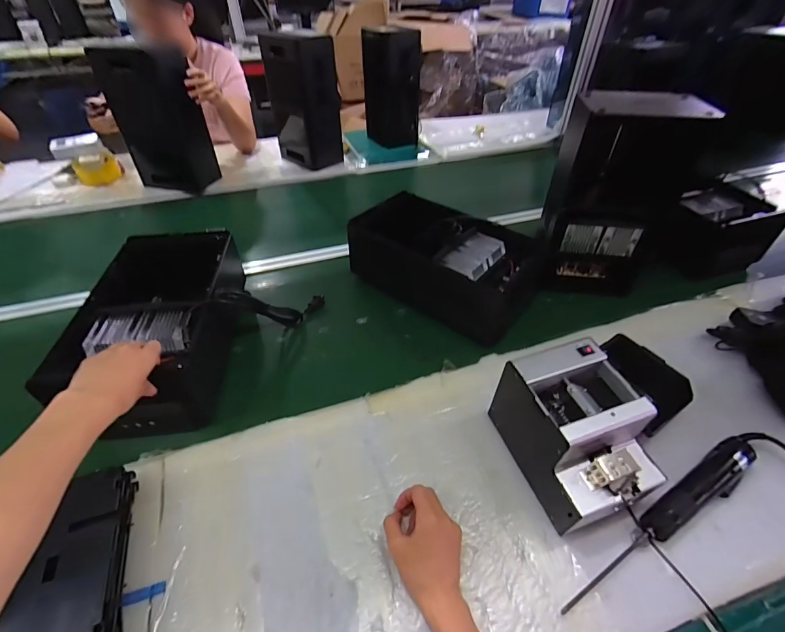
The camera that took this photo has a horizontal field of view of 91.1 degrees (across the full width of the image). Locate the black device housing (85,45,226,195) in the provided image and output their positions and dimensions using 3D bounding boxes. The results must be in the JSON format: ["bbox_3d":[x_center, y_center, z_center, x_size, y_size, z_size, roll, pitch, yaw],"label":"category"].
[{"bbox_3d":[-0.642,-0.540,1.072,0.191,0.344,0.125,9,44,8],"label":"black device housing"}]

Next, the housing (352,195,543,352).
[{"bbox_3d":[0.104,-0.117,0.786,0.351,0.150,0.200,30,52,27],"label":"housing"}]

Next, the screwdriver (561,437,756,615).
[{"bbox_3d":[0.341,0.248,0.477,0.343,0.043,0.045,-23,49,-22],"label":"screwdriver"}]

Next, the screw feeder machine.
[{"bbox_3d":[0.235,0.152,0.499,0.123,0.148,0.176,-14,46,-14],"label":"screw feeder machine"}]

